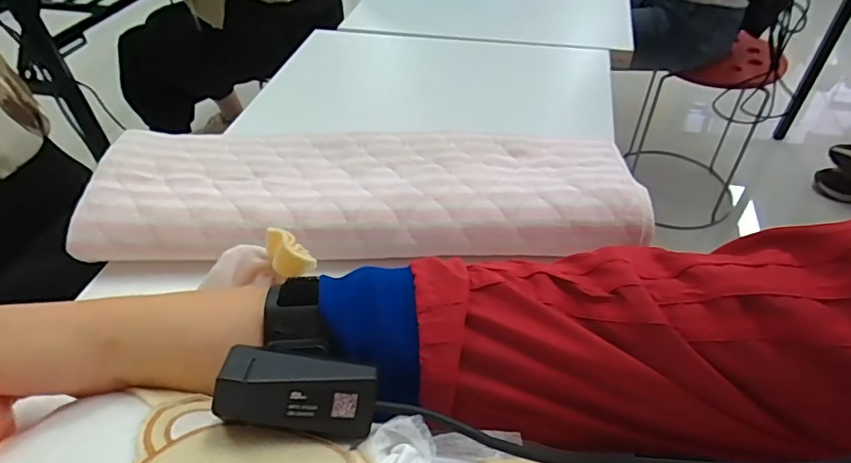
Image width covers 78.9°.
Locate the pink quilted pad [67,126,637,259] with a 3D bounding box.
[{"bbox_3d":[-0.050,-0.037,0.420,0.421,0.035,0.119,-1,44,2],"label":"pink quilted pad"}]

